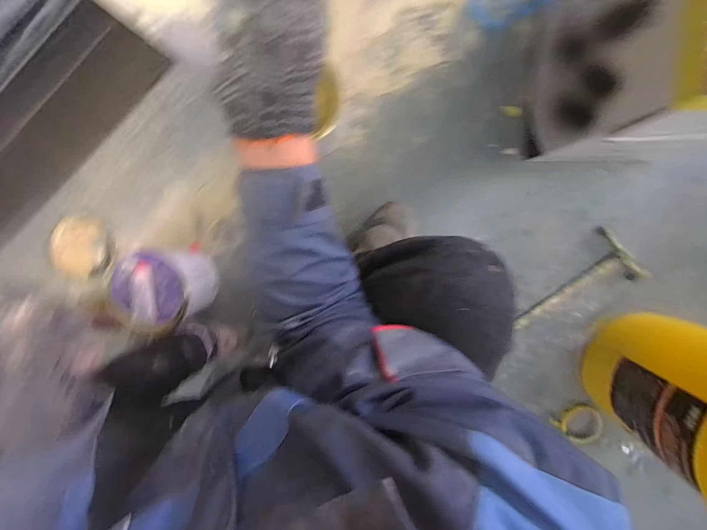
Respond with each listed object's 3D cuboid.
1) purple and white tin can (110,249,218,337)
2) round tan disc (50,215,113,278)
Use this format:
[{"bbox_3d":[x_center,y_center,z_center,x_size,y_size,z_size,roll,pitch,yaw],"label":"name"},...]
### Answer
[{"bbox_3d":[-0.390,0.047,0.682,0.156,0.141,0.164,0,98,2],"label":"purple and white tin can"},{"bbox_3d":[-0.629,-0.046,0.748,0.137,0.017,0.128,0,98,2],"label":"round tan disc"}]

